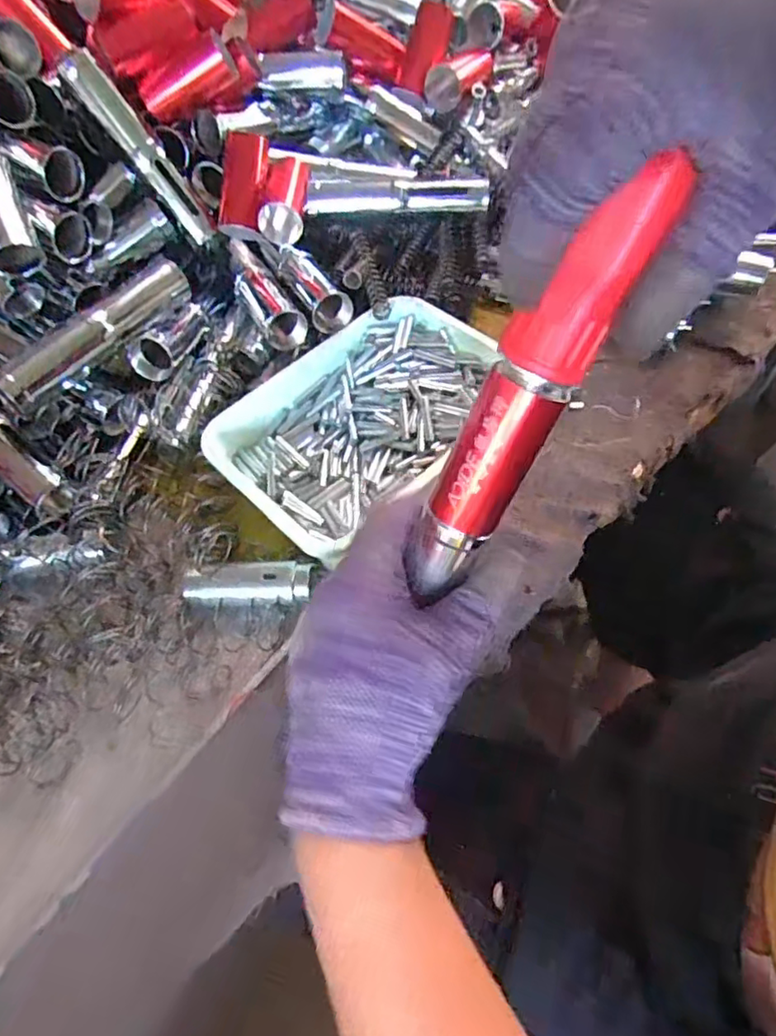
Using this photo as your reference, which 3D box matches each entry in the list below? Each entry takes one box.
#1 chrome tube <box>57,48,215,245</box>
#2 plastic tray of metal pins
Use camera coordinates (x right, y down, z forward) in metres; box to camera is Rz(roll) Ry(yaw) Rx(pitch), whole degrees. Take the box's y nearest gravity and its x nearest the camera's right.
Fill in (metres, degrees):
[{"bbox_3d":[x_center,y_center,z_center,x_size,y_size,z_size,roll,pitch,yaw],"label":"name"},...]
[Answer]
[{"bbox_3d":[-0.162,-0.245,0.405,0.022,0.125,0.017,-47,24,-20],"label":"chrome tube"},{"bbox_3d":[-0.014,-0.061,0.370,0.127,0.035,0.172,35,68,22],"label":"plastic tray of metal pins"}]

